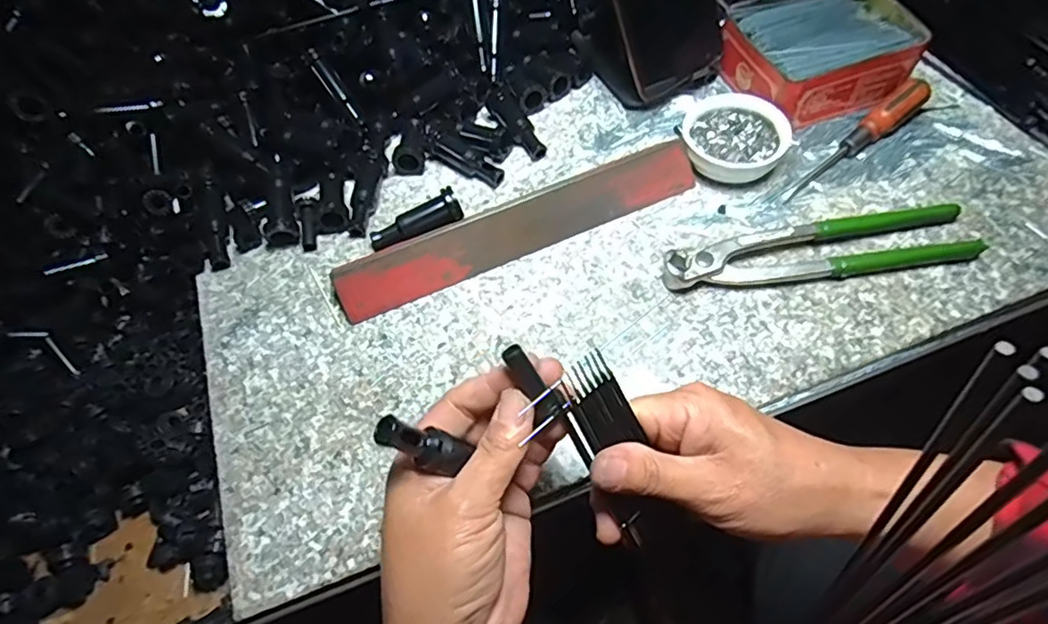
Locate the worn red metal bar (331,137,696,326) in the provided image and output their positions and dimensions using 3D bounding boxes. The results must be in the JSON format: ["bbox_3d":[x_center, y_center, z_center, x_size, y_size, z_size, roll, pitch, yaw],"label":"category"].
[{"bbox_3d":[-0.002,-0.059,0.405,0.252,0.019,0.034,-23,60,-9],"label":"worn red metal bar"}]

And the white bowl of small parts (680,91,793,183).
[{"bbox_3d":[0.150,-0.126,0.433,0.072,0.022,0.072,-2,59,4],"label":"white bowl of small parts"}]

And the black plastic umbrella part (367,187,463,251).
[{"bbox_3d":[-0.075,-0.060,0.420,0.065,0.019,0.023,-29,61,-12],"label":"black plastic umbrella part"}]

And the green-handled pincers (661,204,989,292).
[{"bbox_3d":[0.187,-0.041,0.385,0.193,0.012,0.041,-9,59,0],"label":"green-handled pincers"}]

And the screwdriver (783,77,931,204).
[{"bbox_3d":[0.239,-0.122,0.427,0.133,0.023,0.022,-38,63,-16],"label":"screwdriver"}]

